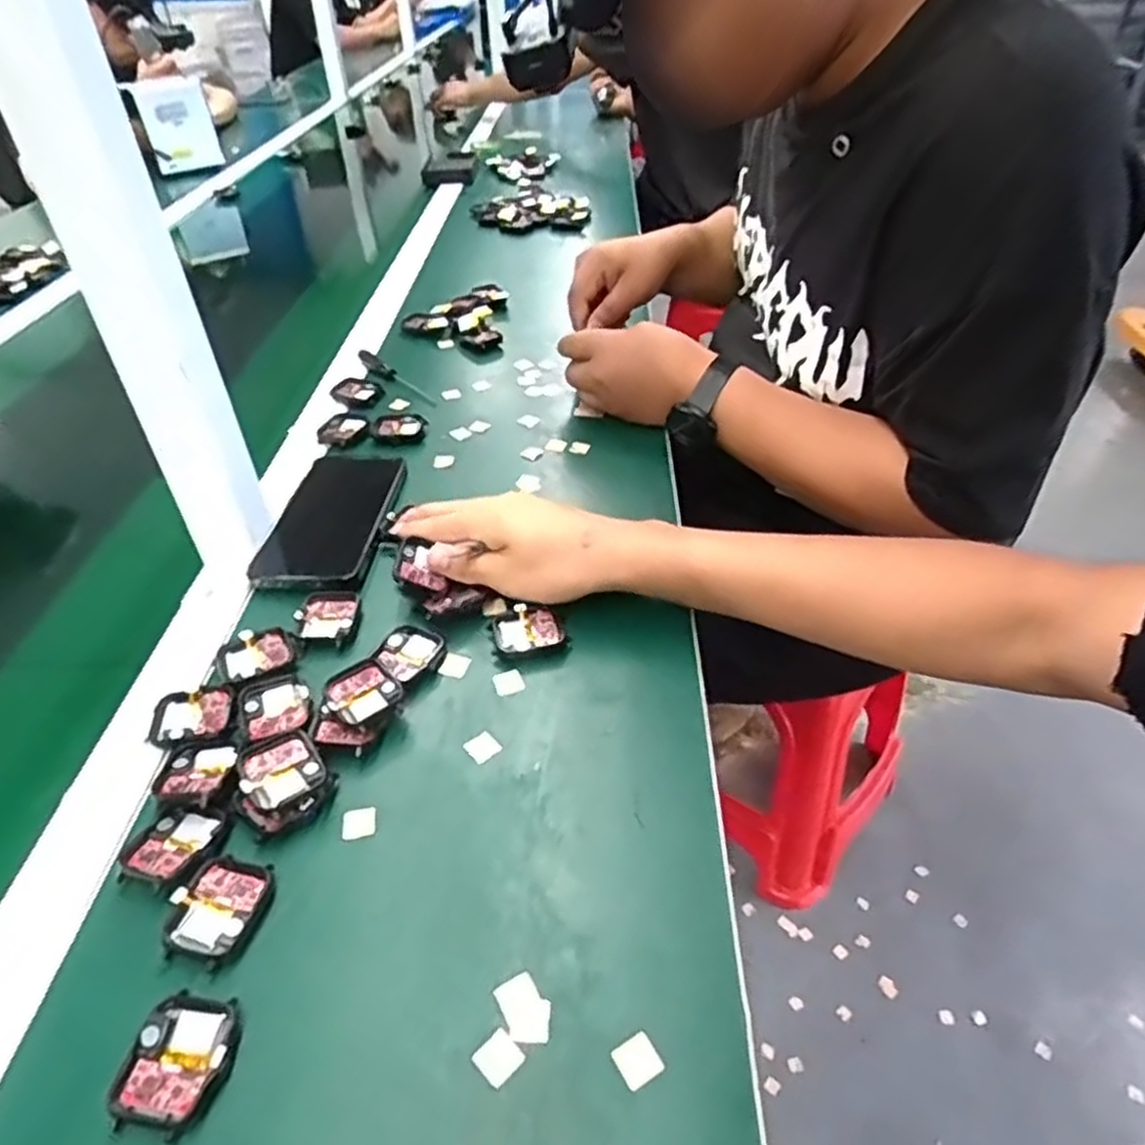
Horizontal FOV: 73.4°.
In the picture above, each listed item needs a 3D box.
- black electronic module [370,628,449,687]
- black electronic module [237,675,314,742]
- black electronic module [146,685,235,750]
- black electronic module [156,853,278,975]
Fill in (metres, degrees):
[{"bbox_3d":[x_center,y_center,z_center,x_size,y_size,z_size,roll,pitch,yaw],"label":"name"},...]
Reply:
[{"bbox_3d":[-0.100,0.050,0.473,0.038,0.009,0.038,26,49,30],"label":"black electronic module"},{"bbox_3d":[-0.170,0.077,0.439,0.039,0.005,0.041,-16,42,-14],"label":"black electronic module"},{"bbox_3d":[-0.215,0.081,0.434,0.045,0.004,0.039,-7,41,-4],"label":"black electronic module"},{"bbox_3d":[-0.161,0.153,0.351,0.037,0.012,0.047,7,42,12],"label":"black electronic module"}]

